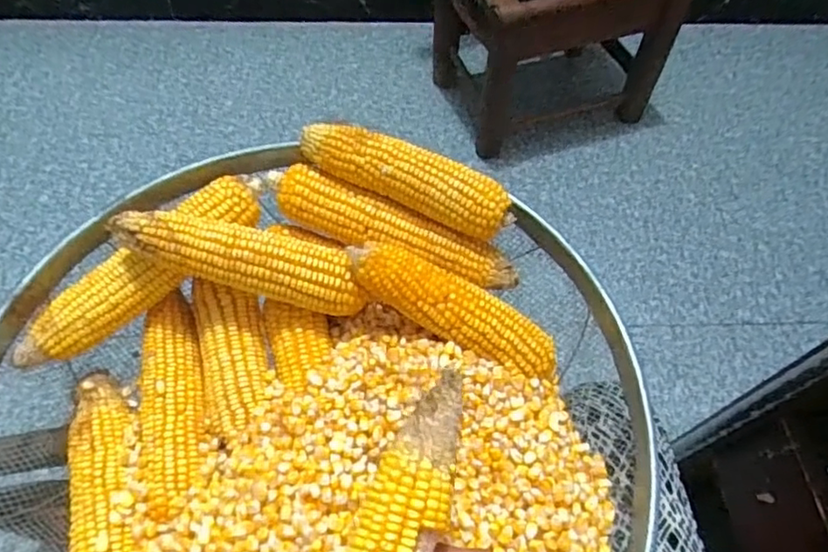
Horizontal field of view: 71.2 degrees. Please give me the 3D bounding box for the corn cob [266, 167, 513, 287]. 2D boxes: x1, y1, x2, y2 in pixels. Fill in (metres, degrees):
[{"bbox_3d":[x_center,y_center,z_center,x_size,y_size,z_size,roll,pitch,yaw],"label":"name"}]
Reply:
[{"bbox_3d":[-0.023,-0.042,0.528,0.239,0.042,0.042,20,59,10],"label":"corn cob"}]

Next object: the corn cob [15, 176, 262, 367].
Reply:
[{"bbox_3d":[-0.228,-0.009,0.496,0.233,0.048,0.049,-36,66,-22],"label":"corn cob"}]

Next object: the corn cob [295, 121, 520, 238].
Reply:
[{"bbox_3d":[-0.007,-0.089,0.514,0.192,0.039,0.042,23,60,11],"label":"corn cob"}]

